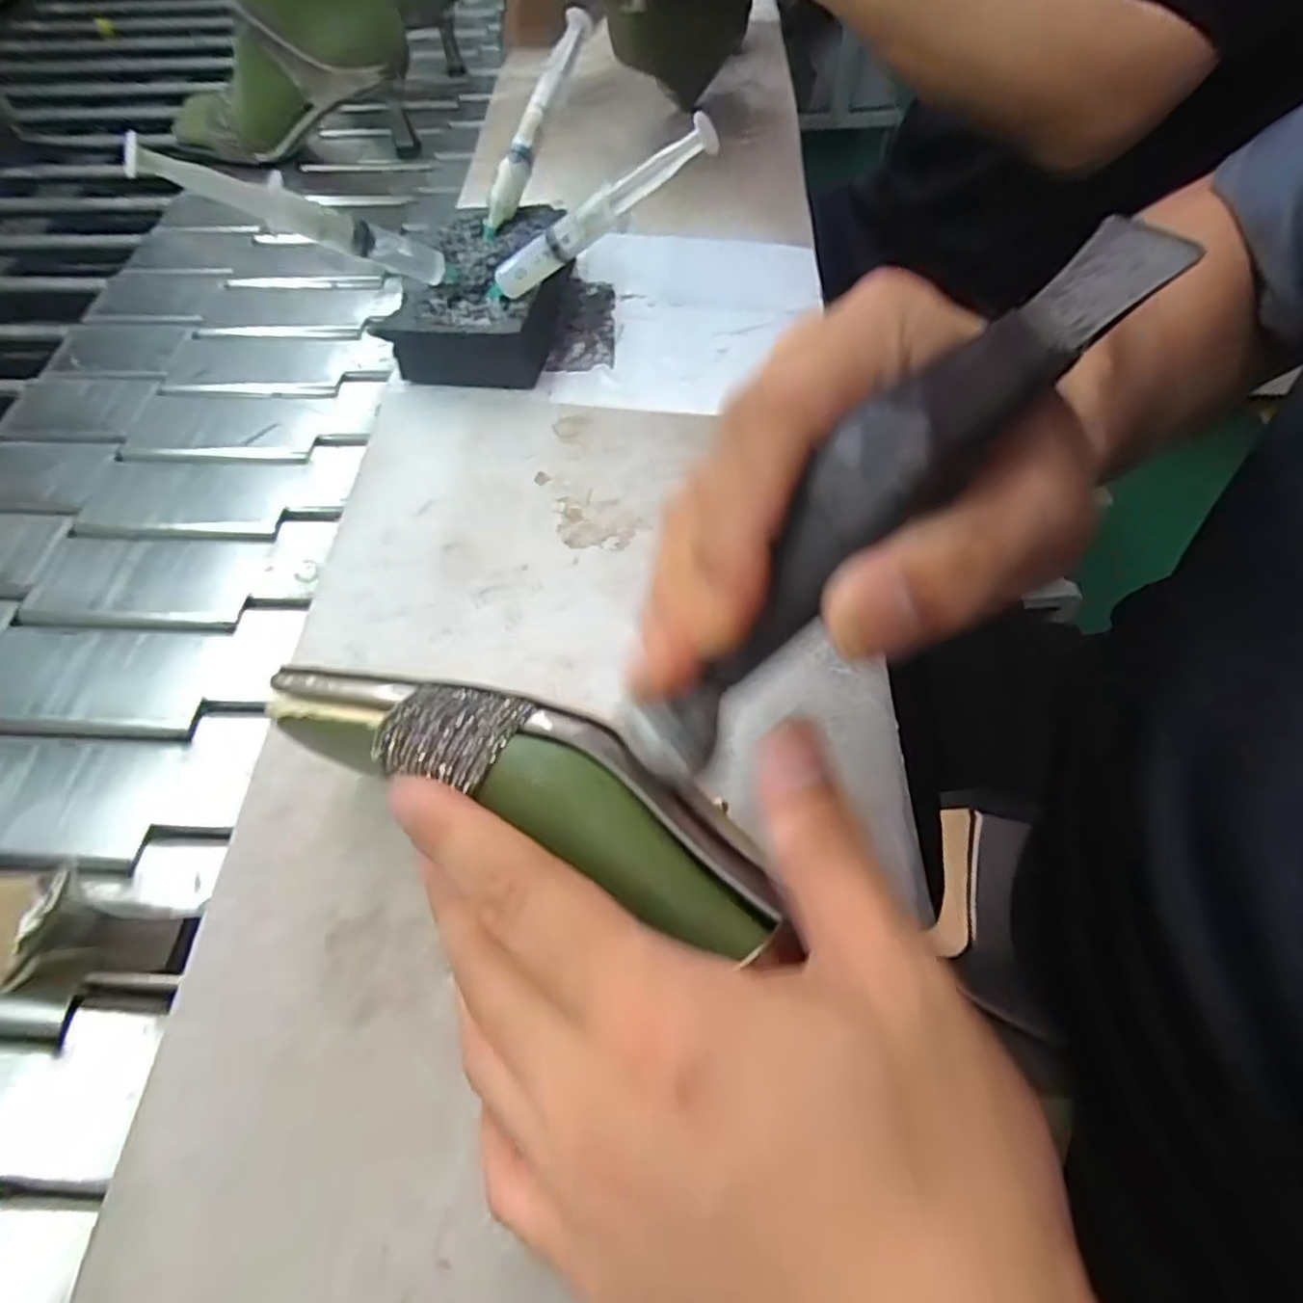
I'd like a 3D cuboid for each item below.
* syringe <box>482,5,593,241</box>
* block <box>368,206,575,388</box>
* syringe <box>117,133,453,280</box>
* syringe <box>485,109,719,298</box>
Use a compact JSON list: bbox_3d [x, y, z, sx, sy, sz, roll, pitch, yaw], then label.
[{"bbox_3d":[-0.067,-0.312,0.401,0.016,0.020,0.145,22,88,15],"label":"syringe"},{"bbox_3d":[-0.093,-0.207,0.394,0.084,0.037,0.128,5,59,5],"label":"block"},{"bbox_3d":[-0.157,-0.204,0.322,0.143,0.020,0.014,-2,50,-42],"label":"syringe"},{"bbox_3d":[-0.031,-0.203,0.322,0.140,0.019,0.011,-13,51,36],"label":"syringe"}]

